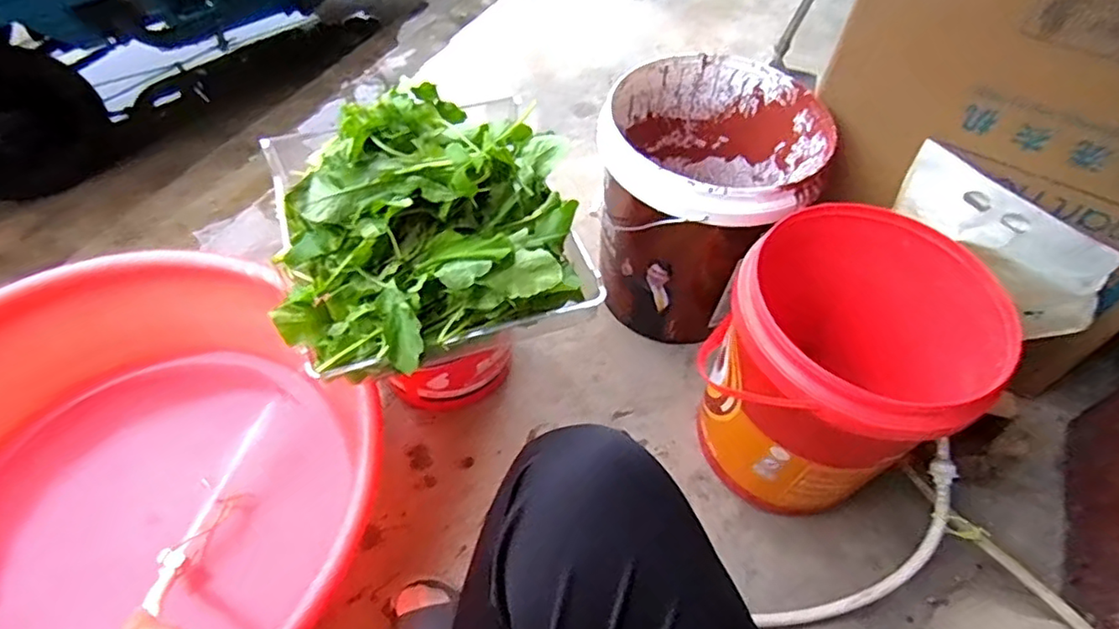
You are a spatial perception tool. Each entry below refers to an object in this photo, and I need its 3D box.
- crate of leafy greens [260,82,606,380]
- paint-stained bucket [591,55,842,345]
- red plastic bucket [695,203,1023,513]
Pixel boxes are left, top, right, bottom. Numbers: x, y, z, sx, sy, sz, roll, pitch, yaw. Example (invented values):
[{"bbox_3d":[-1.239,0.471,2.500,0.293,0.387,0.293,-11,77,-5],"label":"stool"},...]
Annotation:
[{"bbox_3d":[-0.158,-0.149,0.744,0.364,0.184,0.398,-9,54,-11],"label":"crate of leafy greens"},{"bbox_3d":[0.224,-0.183,1.046,0.324,0.385,0.338,2,53,-3],"label":"paint-stained bucket"},{"bbox_3d":[0.369,0.087,0.856,0.307,0.380,0.295,2,53,-3],"label":"red plastic bucket"}]

